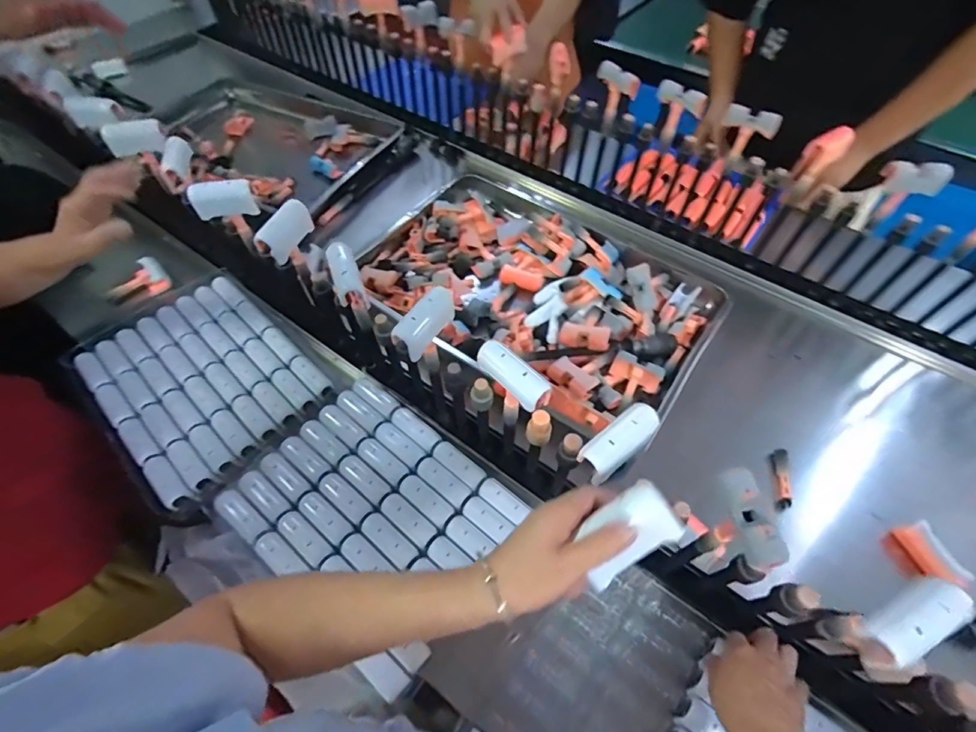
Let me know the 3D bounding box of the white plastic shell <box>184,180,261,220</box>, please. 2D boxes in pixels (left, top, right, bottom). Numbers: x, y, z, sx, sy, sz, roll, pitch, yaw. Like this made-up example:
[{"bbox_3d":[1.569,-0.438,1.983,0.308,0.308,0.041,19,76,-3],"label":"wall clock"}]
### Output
[{"bbox_3d":[-0.336,-0.211,0.581,0.070,0.046,0.022,-19,58,-13],"label":"white plastic shell"}]

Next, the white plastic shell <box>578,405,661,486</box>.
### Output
[{"bbox_3d":[0.115,0.064,0.390,0.079,0.020,0.031,-32,62,-21],"label":"white plastic shell"}]

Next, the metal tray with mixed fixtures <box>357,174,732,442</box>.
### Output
[{"bbox_3d":[0.089,-0.149,0.816,0.588,0.075,0.395,33,61,20],"label":"metal tray with mixed fixtures"}]

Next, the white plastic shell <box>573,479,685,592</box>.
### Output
[{"bbox_3d":[0.099,0.120,0.331,0.073,0.019,0.044,-35,68,4],"label":"white plastic shell"}]

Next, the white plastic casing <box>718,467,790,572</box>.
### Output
[{"bbox_3d":[0.207,0.119,0.358,0.024,0.019,0.075,-5,56,-4],"label":"white plastic casing"}]

